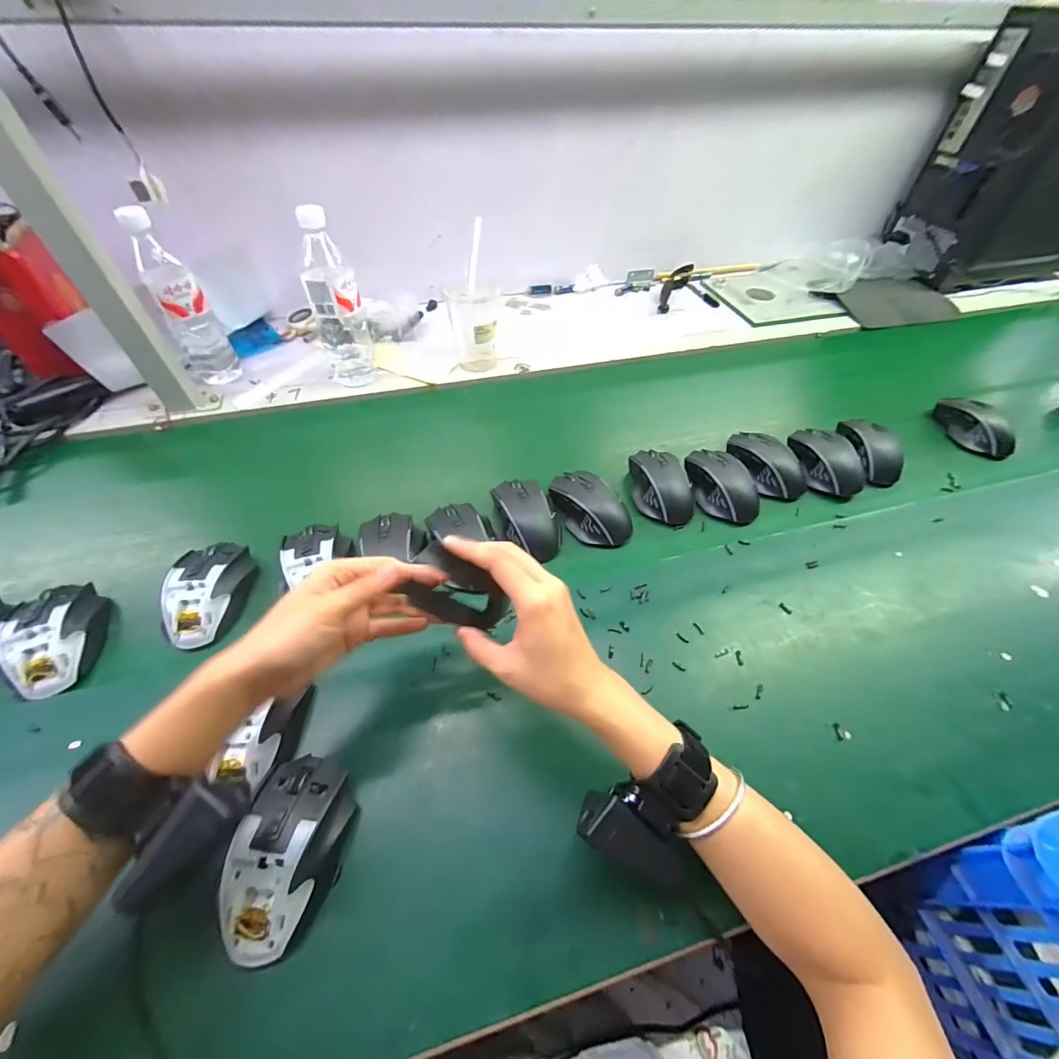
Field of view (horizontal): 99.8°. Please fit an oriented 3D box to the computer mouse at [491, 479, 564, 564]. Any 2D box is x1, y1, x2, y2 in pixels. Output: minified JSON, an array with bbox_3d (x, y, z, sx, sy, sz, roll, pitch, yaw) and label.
[{"bbox_3d":[0.000,-0.018,0.520,0.067,0.034,0.113,-15,54,-13],"label":"computer mouse"}]

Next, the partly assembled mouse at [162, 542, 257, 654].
[{"bbox_3d":[-0.329,0.062,0.454,0.072,0.038,0.116,-1,52,-2],"label":"partly assembled mouse"}]

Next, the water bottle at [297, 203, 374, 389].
[{"bbox_3d":[-0.281,-0.317,0.636,0.073,0.219,0.060,20,54,14],"label":"water bottle"}]

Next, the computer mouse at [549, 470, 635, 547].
[{"bbox_3d":[0.073,-0.030,0.530,0.064,0.034,0.109,-23,56,-18],"label":"computer mouse"}]

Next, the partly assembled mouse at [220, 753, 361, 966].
[{"bbox_3d":[-0.168,0.226,0.314,0.065,0.044,0.113,4,52,2],"label":"partly assembled mouse"}]

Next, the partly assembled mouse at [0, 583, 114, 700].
[{"bbox_3d":[-0.444,0.101,0.426,0.067,0.050,0.110,-22,55,-17],"label":"partly assembled mouse"}]

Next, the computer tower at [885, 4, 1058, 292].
[{"bbox_3d":[0.965,-0.690,0.846,0.342,0.379,0.201,-12,53,-11],"label":"computer tower"}]

